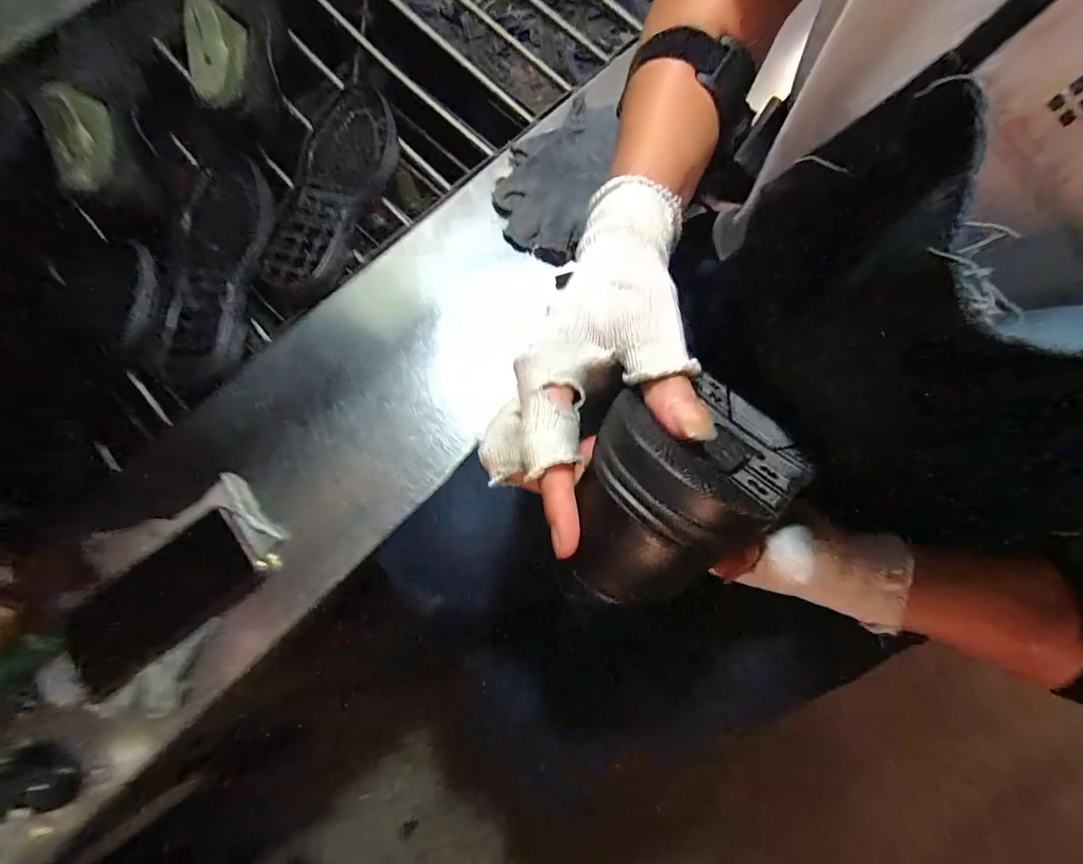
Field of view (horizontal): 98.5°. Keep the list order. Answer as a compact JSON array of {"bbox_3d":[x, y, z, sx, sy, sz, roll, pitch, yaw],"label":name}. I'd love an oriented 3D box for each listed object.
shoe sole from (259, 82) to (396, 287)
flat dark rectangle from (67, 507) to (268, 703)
[{"bbox_3d":[-0.233,-0.280,0.519,0.089,0.020,0.271,18,79,4],"label":"shoe sole"},{"bbox_3d":[-0.324,0.141,0.399,0.160,0.008,0.078,-35,80,-7],"label":"flat dark rectangle"}]

